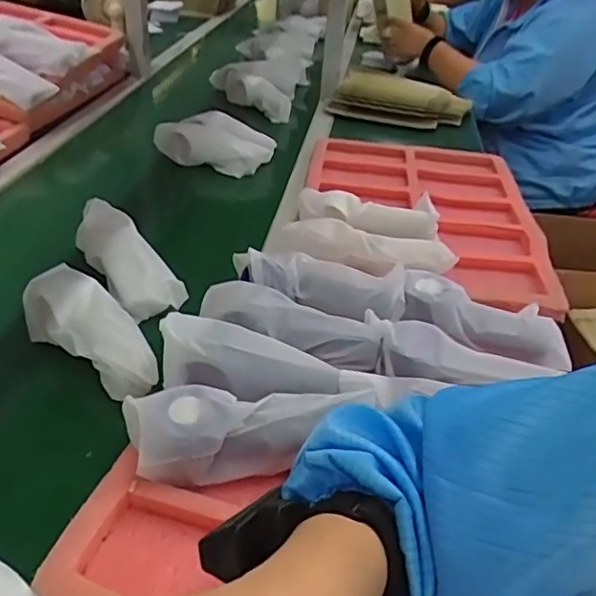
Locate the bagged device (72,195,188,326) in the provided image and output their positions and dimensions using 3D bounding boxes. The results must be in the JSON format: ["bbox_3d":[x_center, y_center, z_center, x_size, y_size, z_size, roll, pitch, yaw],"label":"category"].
[{"bbox_3d":[-0.198,-0.042,0.702,0.065,0.038,0.175,-23,58,-34],"label":"bagged device"}]

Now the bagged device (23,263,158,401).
[{"bbox_3d":[-0.200,0.032,0.597,0.186,0.048,0.069,29,42,35],"label":"bagged device"}]

